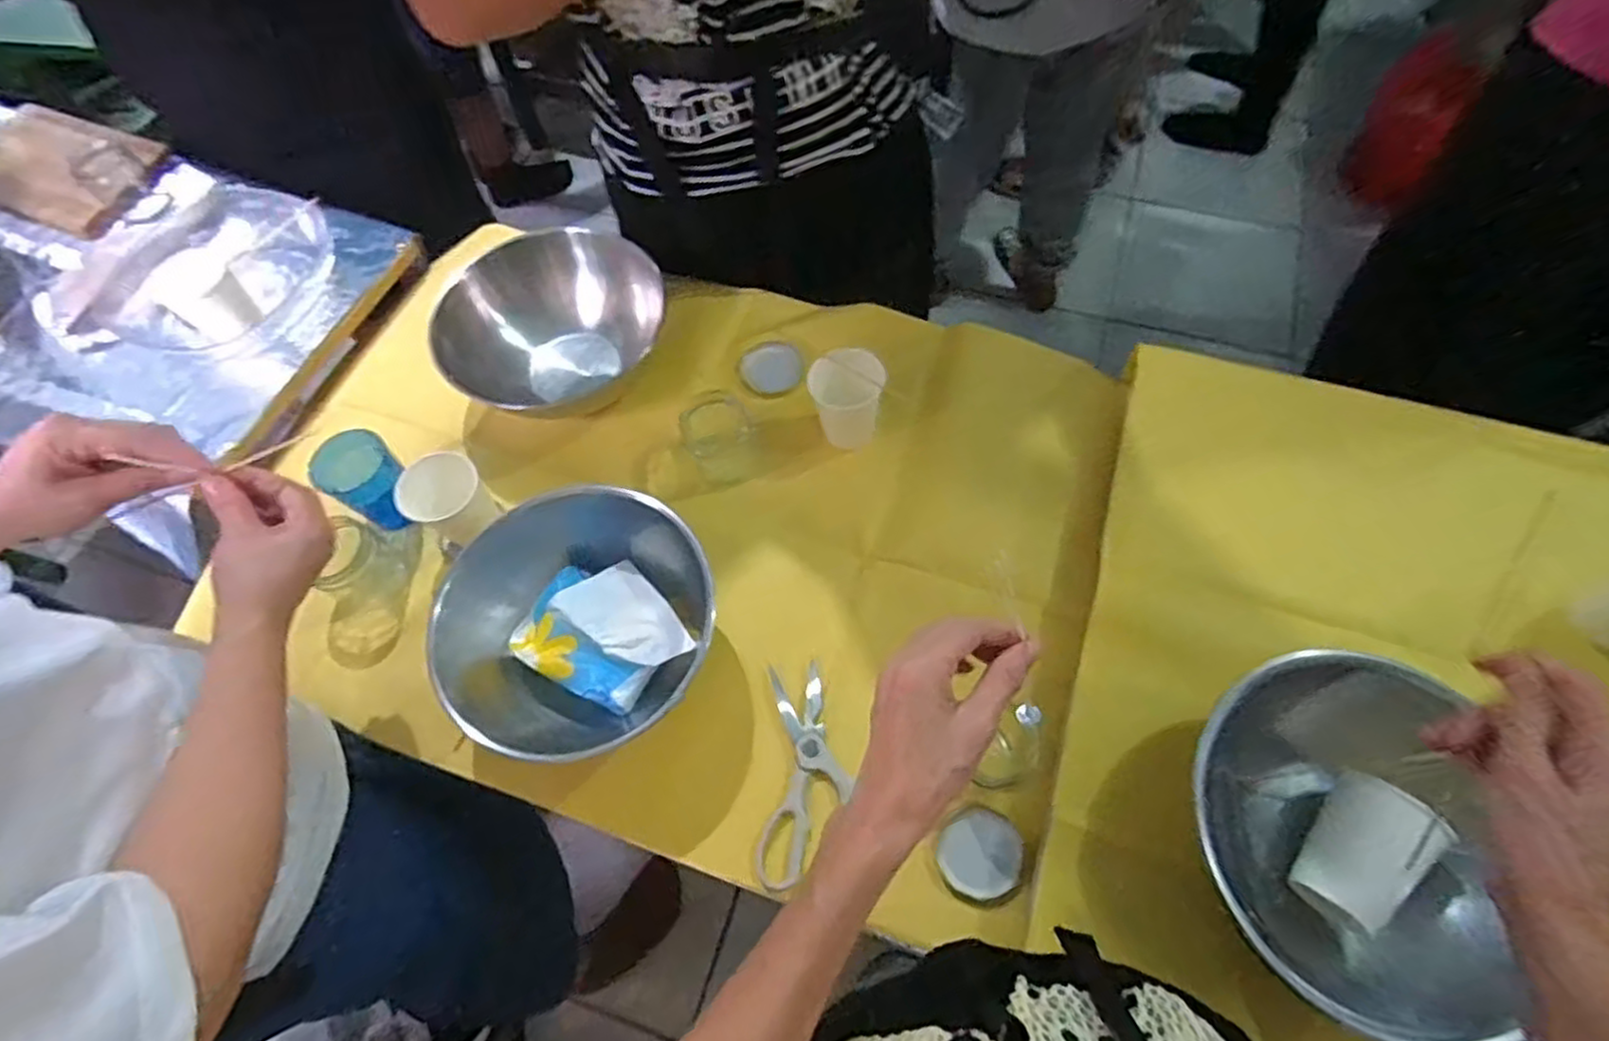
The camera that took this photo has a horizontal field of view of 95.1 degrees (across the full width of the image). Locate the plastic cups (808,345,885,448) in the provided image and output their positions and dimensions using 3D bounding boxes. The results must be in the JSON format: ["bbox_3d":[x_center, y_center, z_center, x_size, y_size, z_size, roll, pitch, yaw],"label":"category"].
[{"bbox_3d":[0.042,-0.121,0.745,0.075,0.080,0.064,2,64,3],"label":"plastic cups"}]

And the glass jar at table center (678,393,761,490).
[{"bbox_3d":[-0.083,-0.076,0.751,0.067,0.088,0.066,-19,64,-7],"label":"glass jar at table center"}]

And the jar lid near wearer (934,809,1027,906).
[{"bbox_3d":[0.146,0.275,0.608,0.068,0.008,0.067,-21,65,-8],"label":"jar lid near wearer"}]

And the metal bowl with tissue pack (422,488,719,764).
[{"bbox_3d":[-0.203,0.089,0.661,0.203,0.102,0.233,39,71,19],"label":"metal bowl with tissue pack"}]

